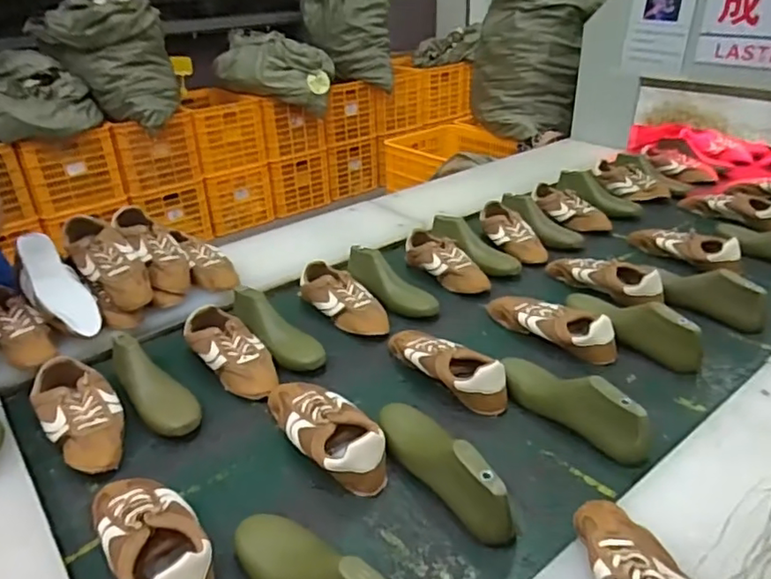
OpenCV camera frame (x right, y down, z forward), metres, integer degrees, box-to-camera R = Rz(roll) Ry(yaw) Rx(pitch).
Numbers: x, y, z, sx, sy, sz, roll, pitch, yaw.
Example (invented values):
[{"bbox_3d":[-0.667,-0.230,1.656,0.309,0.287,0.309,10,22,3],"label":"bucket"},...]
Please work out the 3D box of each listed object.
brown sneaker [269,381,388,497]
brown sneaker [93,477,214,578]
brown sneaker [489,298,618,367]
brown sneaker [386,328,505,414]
[{"bbox_3d":[-0.091,0.203,0.903,0.112,0.069,0.255,-19,36,-24],"label":"brown sneaker"},{"bbox_3d":[-0.294,0.299,0.735,0.106,0.072,0.259,-26,39,-32],"label":"brown sneaker"},{"bbox_3d":[0.317,0.057,1.150,0.092,0.068,0.272,-27,39,-33],"label":"brown sneaker"},{"bbox_3d":[0.098,0.124,1.033,0.093,0.070,0.270,-25,39,-31],"label":"brown sneaker"}]

